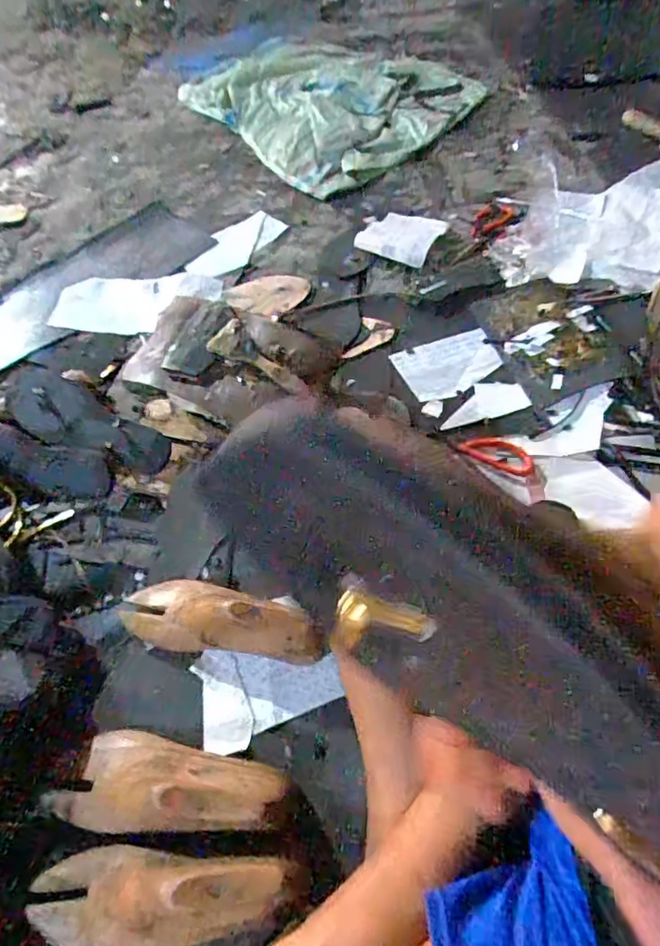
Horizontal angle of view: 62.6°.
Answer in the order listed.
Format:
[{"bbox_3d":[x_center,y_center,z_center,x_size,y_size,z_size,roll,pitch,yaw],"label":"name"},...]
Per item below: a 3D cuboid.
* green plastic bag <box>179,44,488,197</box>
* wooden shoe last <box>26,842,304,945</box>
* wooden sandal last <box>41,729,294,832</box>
[{"bbox_3d":[-0.028,-0.914,1.298,0.567,0.051,0.703,-39,61,-20],"label":"green plastic bag"},{"bbox_3d":[-0.143,0.356,0.447,0.242,0.065,0.083,-15,55,14],"label":"wooden shoe last"},{"bbox_3d":[-0.157,0.287,0.500,0.246,0.080,0.086,-6,55,18],"label":"wooden sandal last"}]

